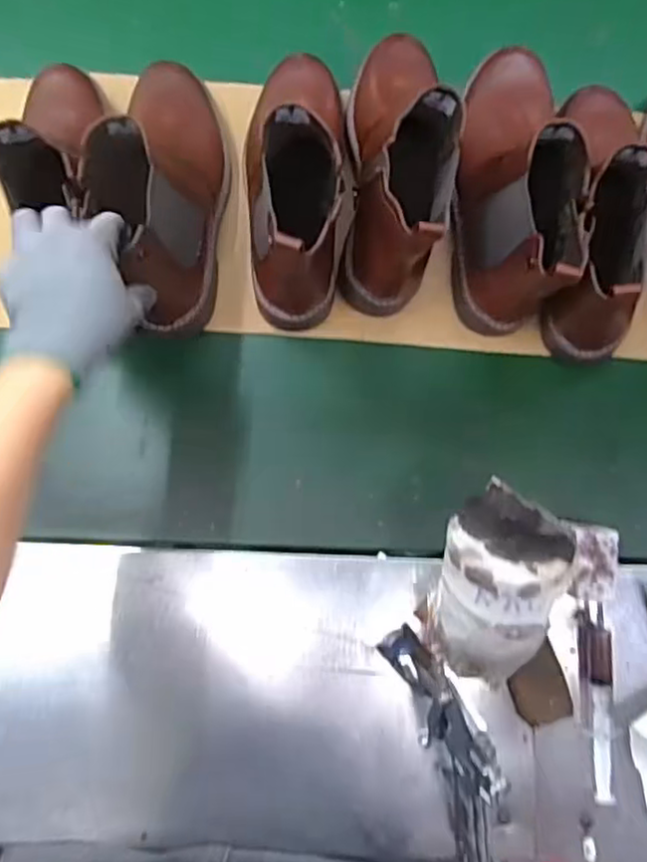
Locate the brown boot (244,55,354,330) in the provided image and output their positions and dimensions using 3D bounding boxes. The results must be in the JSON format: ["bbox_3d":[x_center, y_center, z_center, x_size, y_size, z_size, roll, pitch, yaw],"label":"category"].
[{"bbox_3d":[-0.021,-0.225,0.553,0.082,0.163,0.247,0,81,-1],"label":"brown boot"}]

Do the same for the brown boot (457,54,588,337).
[{"bbox_3d":[0.159,-0.219,0.553,0.077,0.167,0.246,7,81,0],"label":"brown boot"}]

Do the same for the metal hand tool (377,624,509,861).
[{"bbox_3d":[0.099,0.249,0.480,0.047,0.097,0.205,-21,82,-4],"label":"metal hand tool"}]

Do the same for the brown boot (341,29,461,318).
[{"bbox_3d":[0.060,-0.237,0.556,0.083,0.165,0.252,3,81,-1],"label":"brown boot"}]

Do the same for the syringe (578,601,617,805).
[{"bbox_3d":[0.217,0.214,0.524,0.021,0.022,0.148,0,81,-1],"label":"syringe"}]

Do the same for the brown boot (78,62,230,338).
[{"bbox_3d":[-0.132,-0.215,0.546,0.082,0.144,0.245,4,82,0],"label":"brown boot"}]

